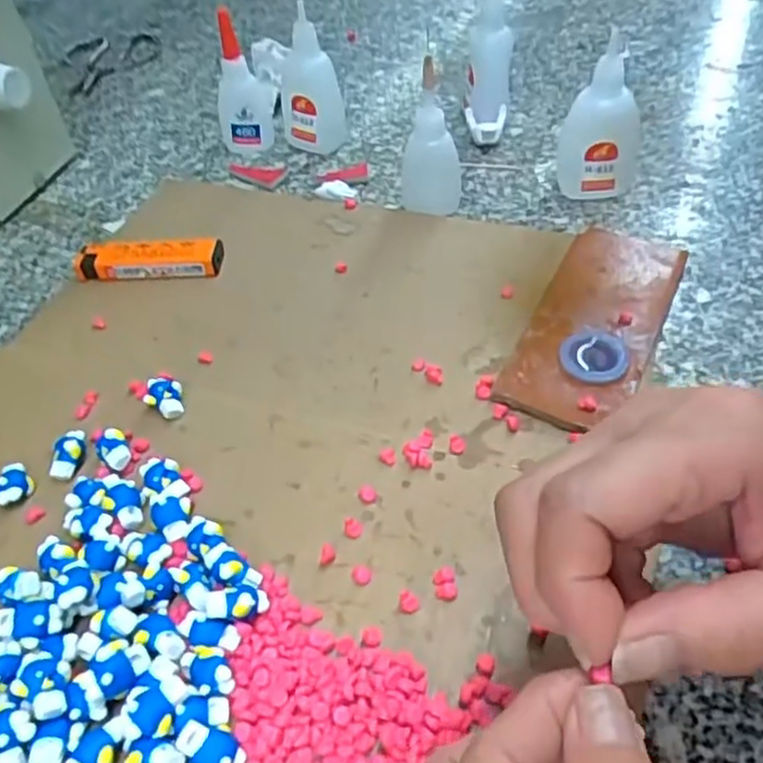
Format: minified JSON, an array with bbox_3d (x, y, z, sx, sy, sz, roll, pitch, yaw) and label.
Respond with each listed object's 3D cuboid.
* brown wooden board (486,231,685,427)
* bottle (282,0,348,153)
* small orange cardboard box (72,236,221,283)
[{"bbox_3d":[0.106,-0.032,0.357,0.056,0.015,0.137,18,52,22],"label":"brown wooden board"},{"bbox_3d":[-0.047,-0.193,0.472,0.040,0.085,0.023,-8,47,-1],"label":"bottle"},{"bbox_3d":[-0.131,-0.068,0.410,0.081,0.014,0.022,-1,47,5],"label":"small orange cardboard box"}]

